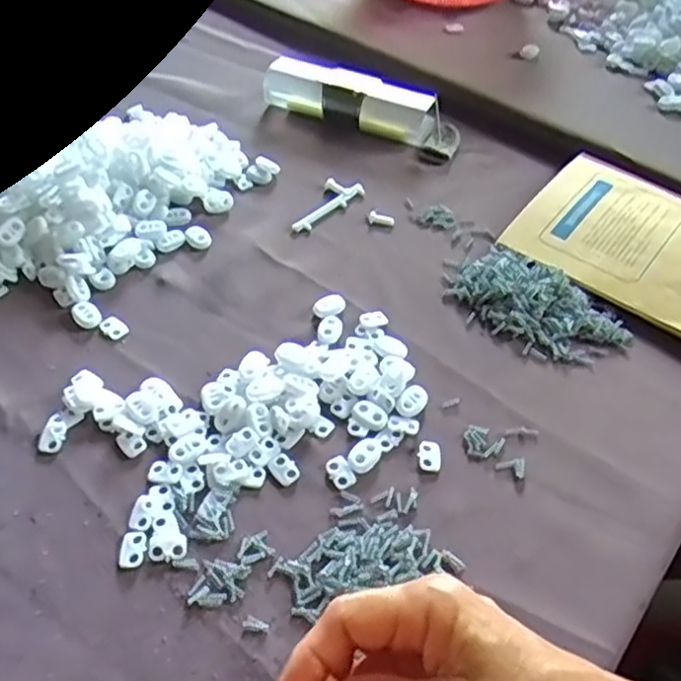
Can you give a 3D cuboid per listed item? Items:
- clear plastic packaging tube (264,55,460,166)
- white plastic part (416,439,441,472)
[{"bbox_3d":[0.019,-0.211,0.616,0.178,0.038,0.045,25,51,19],"label":"clear plastic packaging tube"},{"bbox_3d":[0.051,0.065,0.396,0.013,0.004,0.019,4,48,1],"label":"white plastic part"}]

